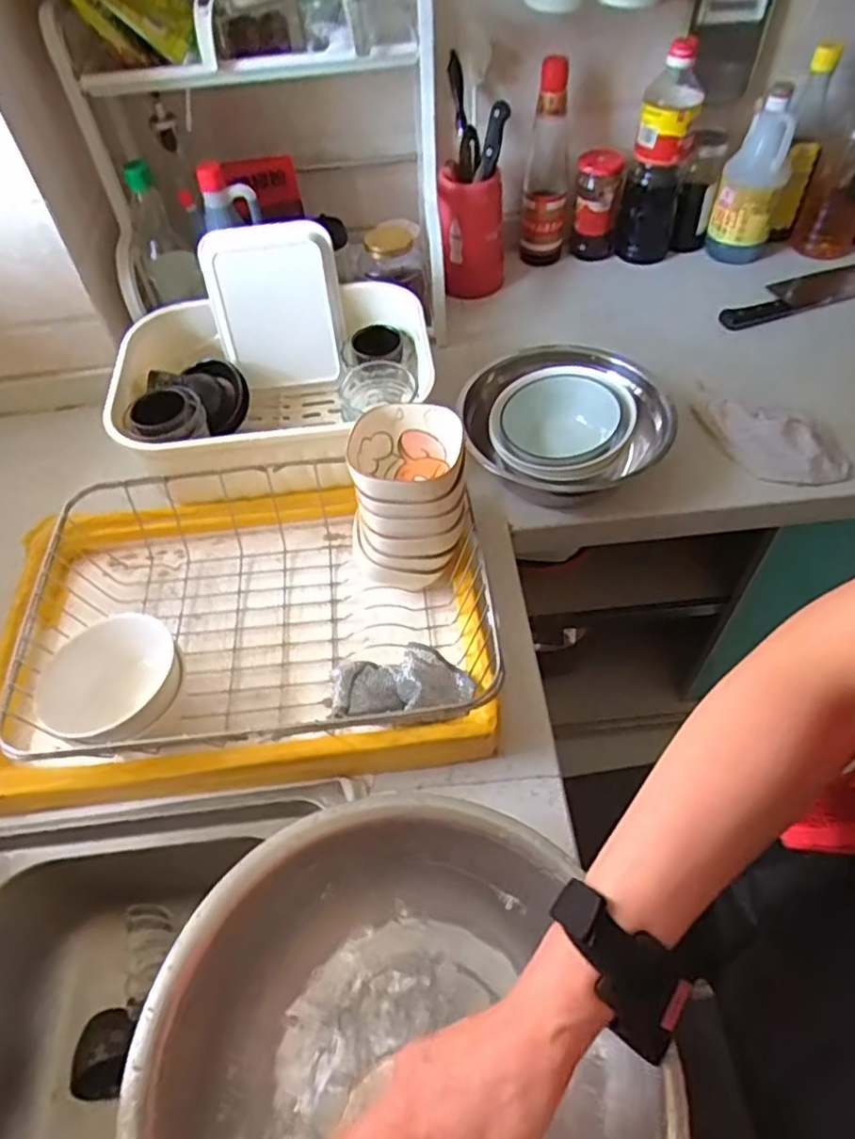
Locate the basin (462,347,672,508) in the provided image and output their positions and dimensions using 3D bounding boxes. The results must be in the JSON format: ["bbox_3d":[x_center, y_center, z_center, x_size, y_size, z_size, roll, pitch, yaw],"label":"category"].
[{"bbox_3d":[0.148,-0.158,0.749,0.205,0.077,0.201,-2,53,3],"label":"basin"}]

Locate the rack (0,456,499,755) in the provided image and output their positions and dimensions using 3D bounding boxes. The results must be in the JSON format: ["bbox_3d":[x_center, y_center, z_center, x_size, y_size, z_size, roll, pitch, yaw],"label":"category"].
[{"bbox_3d":[-0.148,0.019,0.623,0.382,0.092,0.270,-9,53,-3],"label":"rack"}]

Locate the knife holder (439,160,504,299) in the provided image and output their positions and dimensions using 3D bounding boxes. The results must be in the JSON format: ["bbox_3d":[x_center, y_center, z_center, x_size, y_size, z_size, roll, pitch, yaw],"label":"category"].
[{"bbox_3d":[0.064,-0.467,0.952,0.084,0.168,0.089,2,54,5],"label":"knife holder"}]

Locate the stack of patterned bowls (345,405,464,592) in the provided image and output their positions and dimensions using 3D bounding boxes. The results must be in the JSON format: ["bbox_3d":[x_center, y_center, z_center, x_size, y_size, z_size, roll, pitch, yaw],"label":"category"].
[{"bbox_3d":[-0.013,-0.054,0.618,0.090,0.162,0.089,-1,53,3],"label":"stack of patterned bowls"}]

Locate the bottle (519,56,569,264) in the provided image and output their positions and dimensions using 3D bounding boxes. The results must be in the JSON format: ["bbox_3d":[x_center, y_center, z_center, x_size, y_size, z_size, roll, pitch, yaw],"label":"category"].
[{"bbox_3d":[0.168,-0.564,0.944,0.060,0.246,0.071,7,54,9],"label":"bottle"}]

